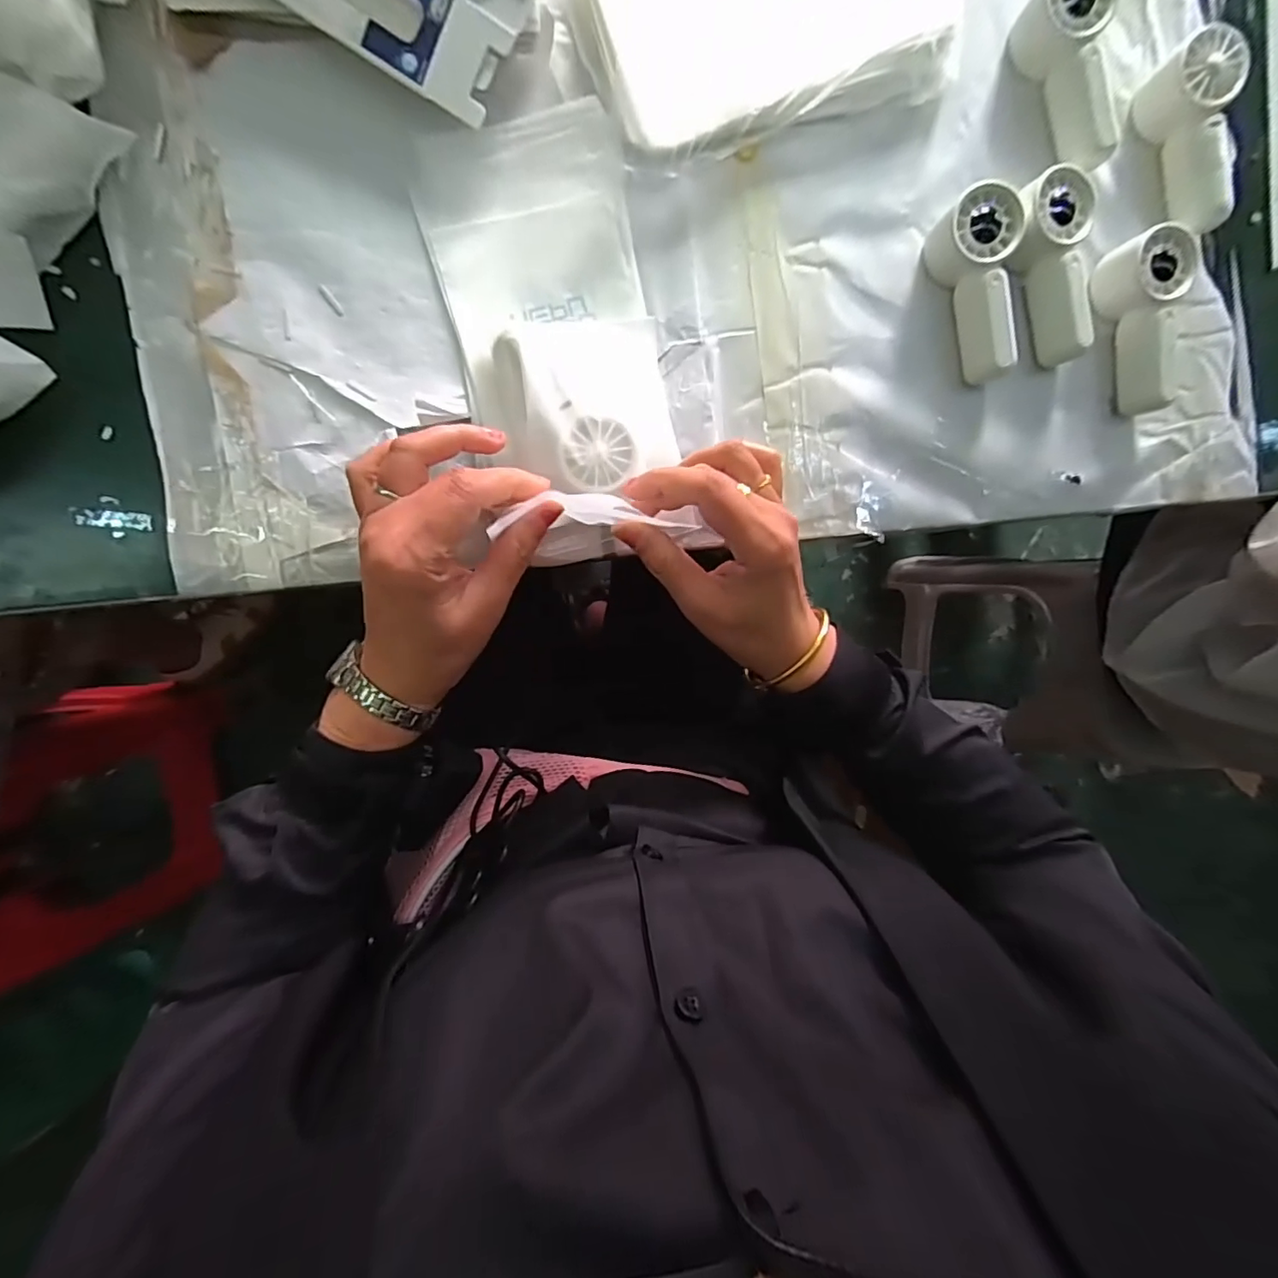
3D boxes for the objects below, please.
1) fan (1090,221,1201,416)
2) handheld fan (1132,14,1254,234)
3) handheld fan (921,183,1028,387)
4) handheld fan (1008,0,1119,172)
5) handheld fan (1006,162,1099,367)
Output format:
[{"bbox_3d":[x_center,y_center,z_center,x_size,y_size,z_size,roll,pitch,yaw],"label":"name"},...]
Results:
[{"bbox_3d":[0.344,-0.211,0.364,0.042,0.034,0.110,-17,96,-5],"label":"fan"},{"bbox_3d":[0.366,-0.330,0.359,0.045,0.037,0.111,-12,95,-6],"label":"handheld fan"},{"bbox_3d":[0.216,-0.226,0.349,0.040,0.032,0.108,-7,95,-6],"label":"handheld fan"},{"bbox_3d":[0.273,-0.361,0.345,0.041,0.032,0.107,-9,95,-6],"label":"handheld fan"},{"bbox_3d":[0.264,-0.239,0.354,0.047,0.033,0.109,-3,94,-6],"label":"handheld fan"}]

